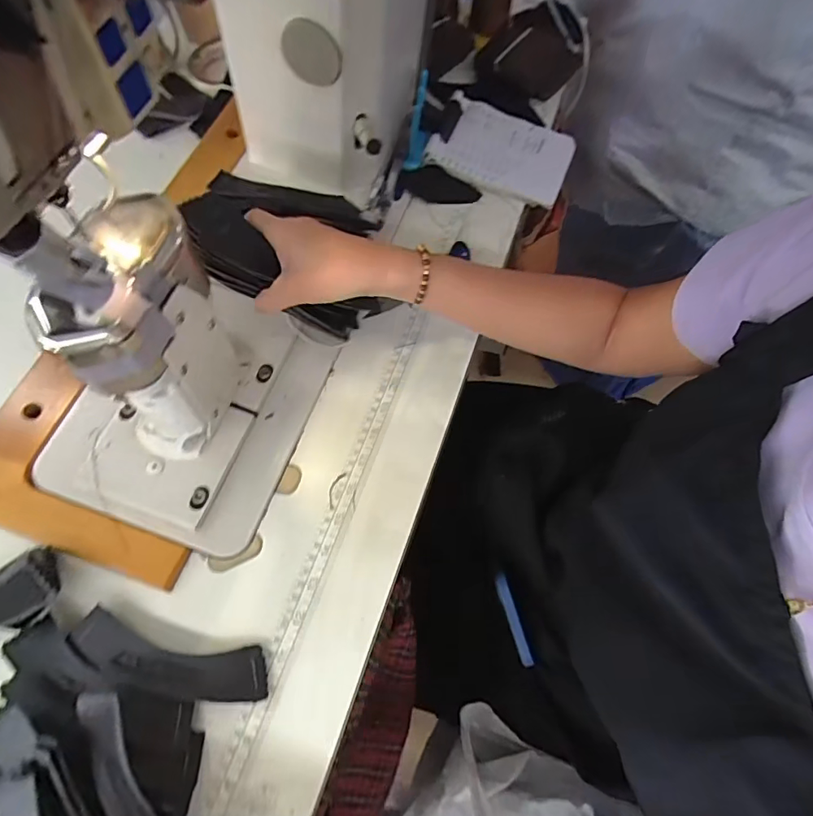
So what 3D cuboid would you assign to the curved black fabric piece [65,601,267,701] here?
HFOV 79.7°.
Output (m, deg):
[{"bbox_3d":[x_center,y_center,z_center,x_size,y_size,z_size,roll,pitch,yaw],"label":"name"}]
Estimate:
[{"bbox_3d":[-0.166,0.175,0.337,0.141,0.008,0.041,12,46,4],"label":"curved black fabric piece"}]

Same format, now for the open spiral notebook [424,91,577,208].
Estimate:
[{"bbox_3d":[0.104,-0.280,0.529,0.144,0.011,0.103,22,75,0],"label":"open spiral notebook"}]

